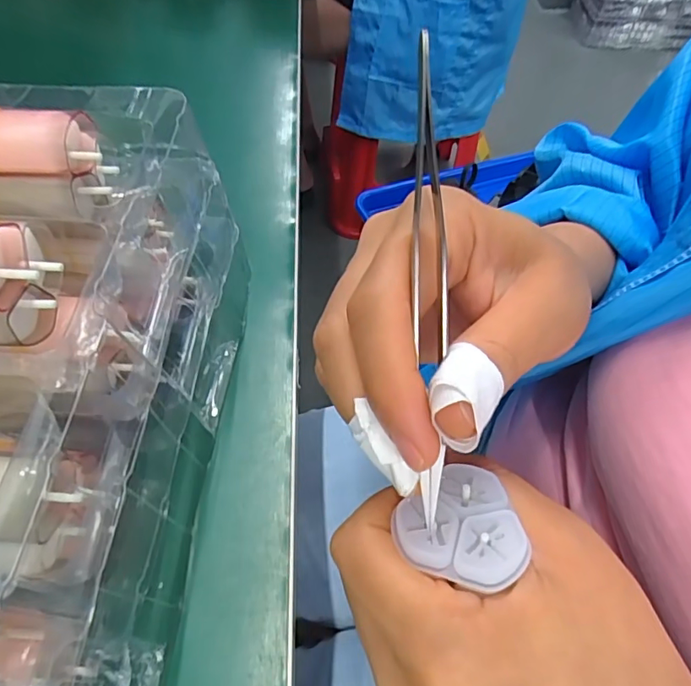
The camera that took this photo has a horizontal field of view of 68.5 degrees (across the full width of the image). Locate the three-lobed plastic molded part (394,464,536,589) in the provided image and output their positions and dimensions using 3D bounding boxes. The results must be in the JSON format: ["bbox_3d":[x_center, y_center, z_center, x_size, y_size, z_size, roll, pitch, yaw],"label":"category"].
[{"bbox_3d":[0.033,0.052,0.143,0.032,0.008,0.032,1,56,-2],"label":"three-lobed plastic molded part"}]

